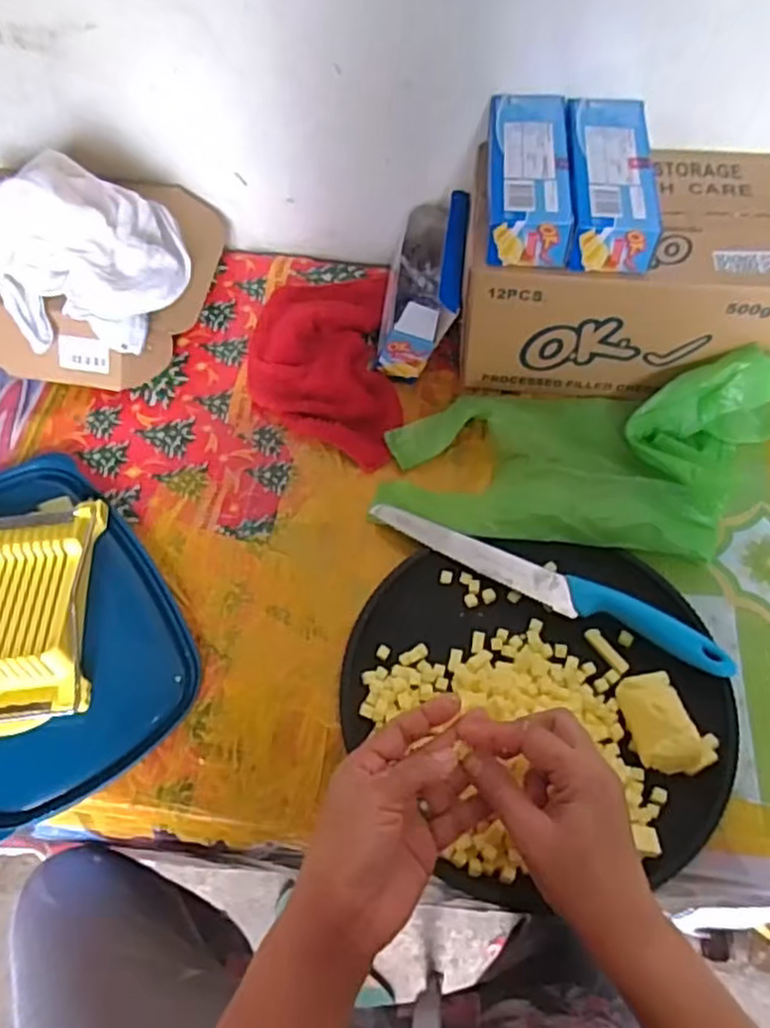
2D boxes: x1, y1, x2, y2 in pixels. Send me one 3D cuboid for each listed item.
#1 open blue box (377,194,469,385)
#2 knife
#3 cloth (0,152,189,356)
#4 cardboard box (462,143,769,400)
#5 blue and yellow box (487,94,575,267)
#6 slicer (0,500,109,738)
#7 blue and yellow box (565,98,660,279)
[{"bbox_3d":[0.047,-0.244,0.729,0.066,0.131,0.193,22,56,-27],"label":"open blue box"},{"bbox_3d":[0.130,0.057,0.593,0.307,0.025,0.033,22,62,14],"label":"knife"},{"bbox_3d":[-0.302,-0.248,0.670,0.220,0.117,0.176,-24,62,-13],"label":"cloth"},{"bbox_3d":[0.220,-0.232,0.691,0.268,0.149,0.181,6,59,5],"label":"cardboard box"},{"bbox_3d":[0.123,-0.297,0.626,0.069,0.044,0.176,3,59,3],"label":"blue and yellow box"},{"bbox_3d":[-0.304,0.074,0.587,0.125,0.043,0.205,-5,59,-2],"label":"slicer"},{"bbox_3d":[0.192,-0.289,0.618,0.070,0.046,0.176,3,59,3],"label":"blue and yellow box"}]

